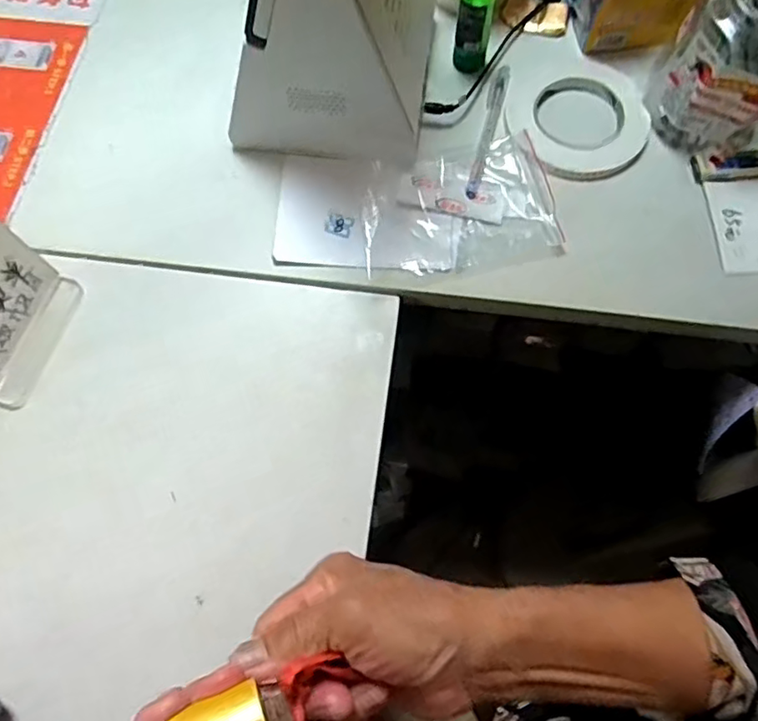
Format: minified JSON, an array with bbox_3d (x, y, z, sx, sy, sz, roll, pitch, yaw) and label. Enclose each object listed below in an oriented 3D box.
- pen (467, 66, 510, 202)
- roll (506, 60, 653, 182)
[{"bbox_3d":[0.097,-0.208,0.532,0.014,0.010,0.154,13,70,5],"label":"pen"},{"bbox_3d":[0.181,-0.218,0.535,0.120,0.016,0.118,0,69,0],"label":"roll"}]

